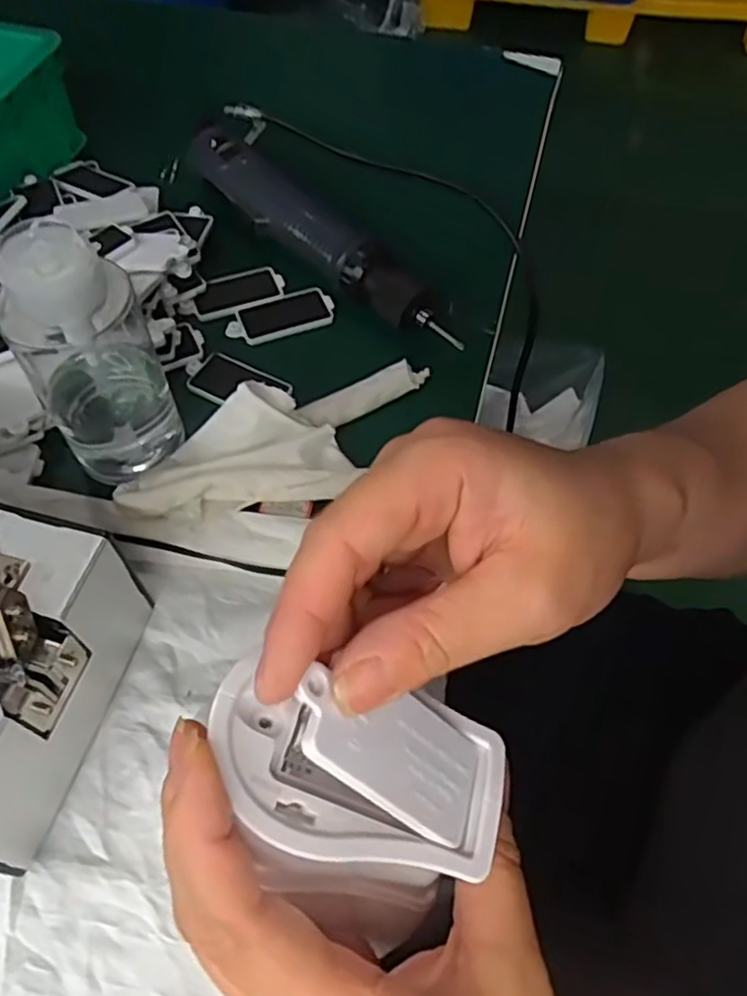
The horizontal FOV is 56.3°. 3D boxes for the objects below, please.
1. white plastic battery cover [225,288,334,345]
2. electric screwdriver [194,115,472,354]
[{"bbox_3d":[-0.062,-0.121,0.464,0.070,0.005,0.035,-19,62,-12],"label":"white plastic battery cover"},{"bbox_3d":[-0.040,-0.179,0.478,0.044,0.035,0.254,-38,67,-21],"label":"electric screwdriver"}]

